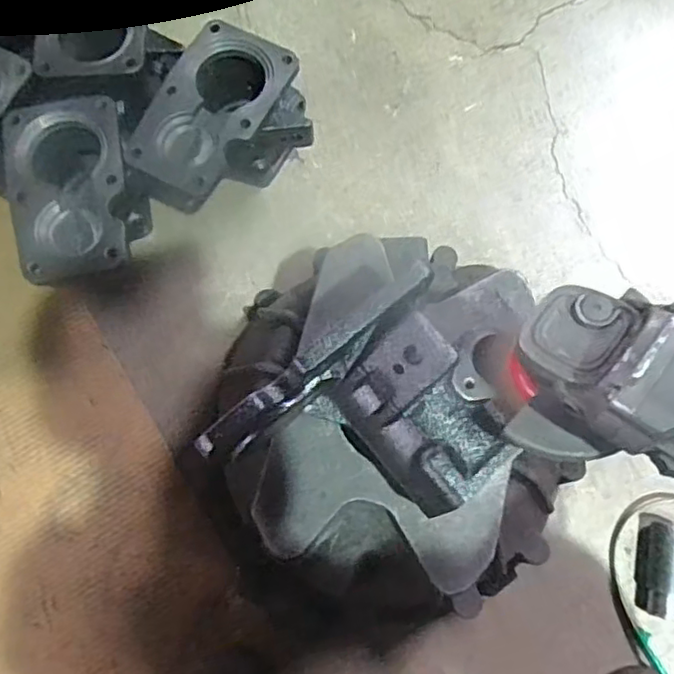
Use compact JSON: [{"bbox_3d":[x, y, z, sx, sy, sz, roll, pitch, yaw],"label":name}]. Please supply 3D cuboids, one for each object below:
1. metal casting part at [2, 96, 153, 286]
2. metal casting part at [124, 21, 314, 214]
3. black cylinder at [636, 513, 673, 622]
[{"bbox_3d":[-0.253,-0.146,0.602,0.122,0.062,0.175,-15,74,-5],"label":"metal casting part"},{"bbox_3d":[-0.109,-0.212,0.674,0.139,0.134,0.193,25,75,6],"label":"metal casting part"},{"bbox_3d":[0.316,0.223,0.605,0.031,0.034,0.091,10,74,2],"label":"black cylinder"}]

